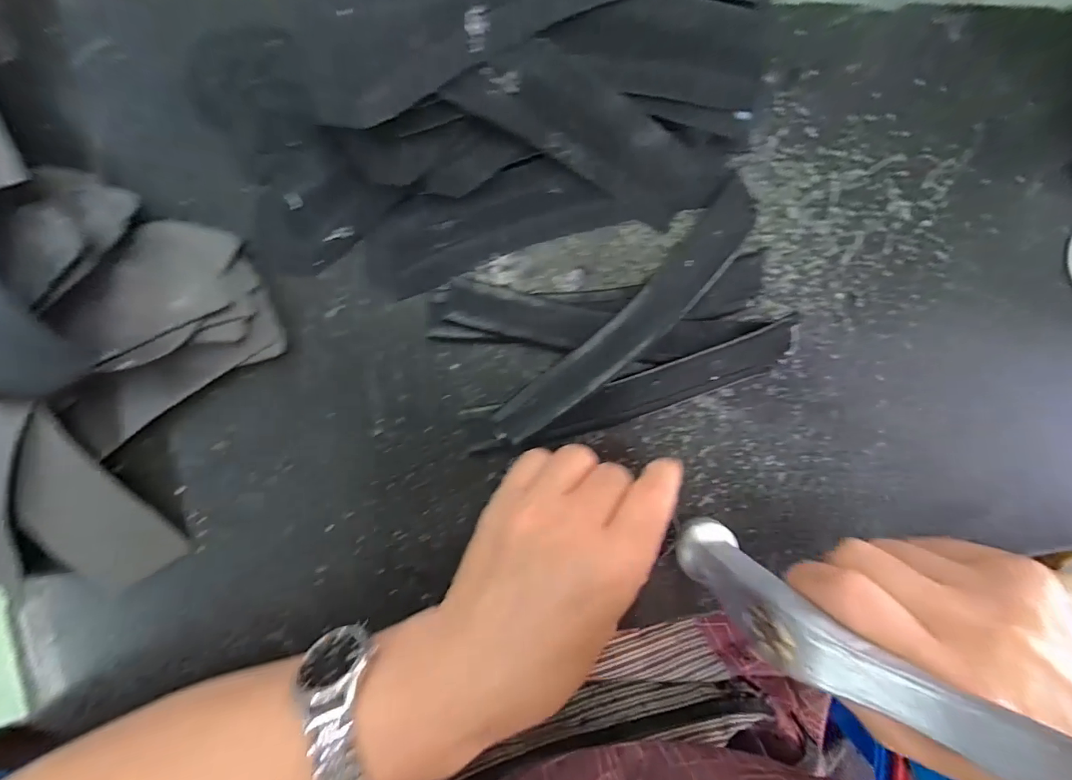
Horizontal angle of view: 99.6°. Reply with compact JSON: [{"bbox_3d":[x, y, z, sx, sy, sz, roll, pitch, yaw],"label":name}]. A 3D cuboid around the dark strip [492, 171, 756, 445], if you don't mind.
[{"bbox_3d":[0.047,-0.033,0.212,0.162,0.014,0.028,-45,100,-2],"label":"dark strip"}]

